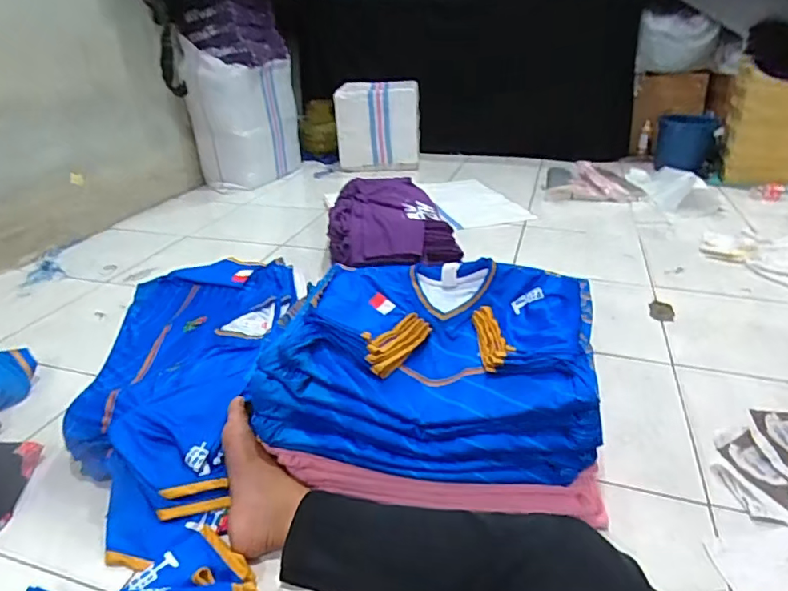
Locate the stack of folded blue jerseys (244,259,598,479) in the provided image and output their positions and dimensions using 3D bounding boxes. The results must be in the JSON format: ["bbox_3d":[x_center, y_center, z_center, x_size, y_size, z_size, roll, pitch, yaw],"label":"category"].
[{"bbox_3d":[0.063,0.097,0.862,0.478,0.182,0.334,3,28,9],"label":"stack of folded blue jerseys"}]

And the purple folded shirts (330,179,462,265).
[{"bbox_3d":[-0.016,-0.248,1.622,0.366,0.124,0.560,-3,28,-3],"label":"purple folded shirts"}]

